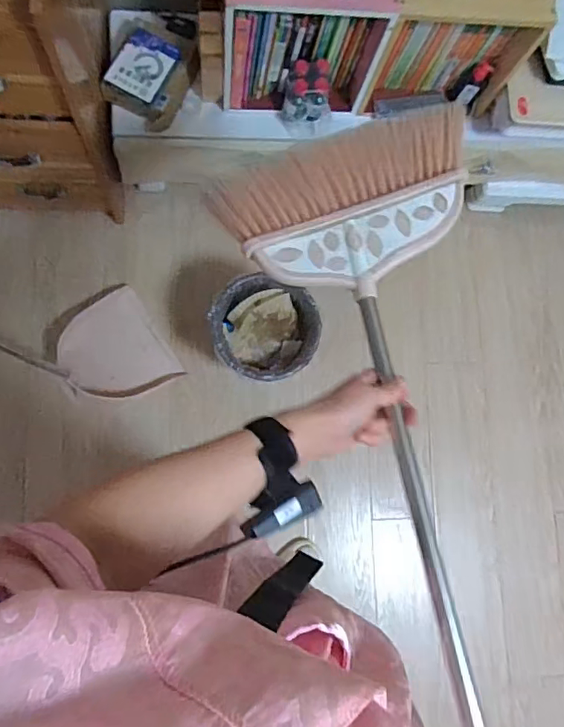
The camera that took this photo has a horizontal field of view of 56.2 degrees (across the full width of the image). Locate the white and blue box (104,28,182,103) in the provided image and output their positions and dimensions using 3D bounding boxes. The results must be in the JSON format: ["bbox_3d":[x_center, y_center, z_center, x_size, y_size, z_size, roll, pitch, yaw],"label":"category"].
[{"bbox_3d":[-0.277,-0.602,1.066,0.097,0.019,0.137,32,87,-15],"label":"white and blue box"}]

